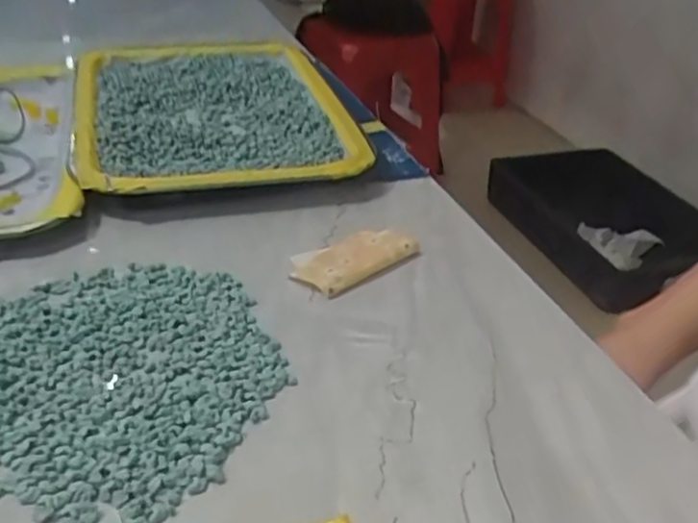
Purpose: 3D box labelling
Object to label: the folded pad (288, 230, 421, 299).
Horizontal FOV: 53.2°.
[{"bbox_3d":[0.002,-0.003,0.390,0.074,0.006,0.041,-23,41,-36],"label":"folded pad"}]

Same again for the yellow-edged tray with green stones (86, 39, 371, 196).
[{"bbox_3d":[-0.102,-0.116,0.524,0.188,0.025,0.273,-3,34,-12],"label":"yellow-edged tray with green stones"}]

